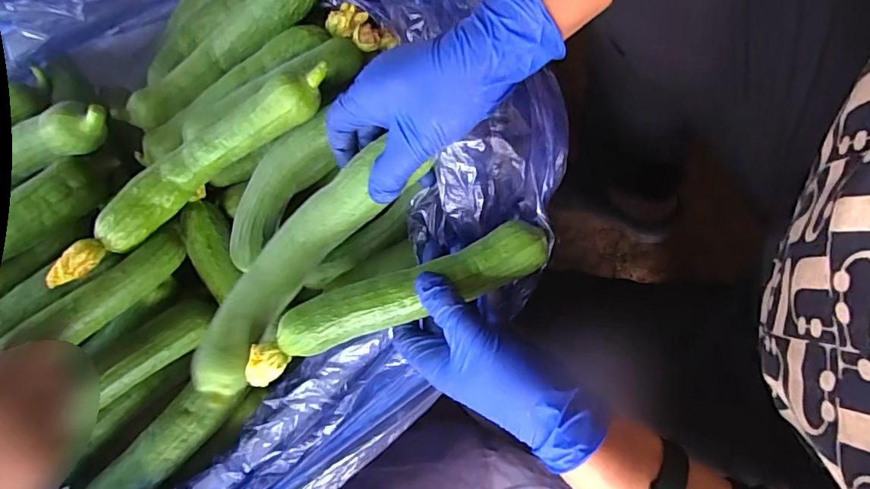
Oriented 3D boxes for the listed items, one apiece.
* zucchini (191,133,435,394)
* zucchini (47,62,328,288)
[{"bbox_3d":[-0.099,0.013,0.352,0.059,0.035,0.202,40,90,8],"label":"zucchini"},{"bbox_3d":[-0.188,-0.058,0.385,0.249,0.065,0.053,-36,81,-6],"label":"zucchini"}]

